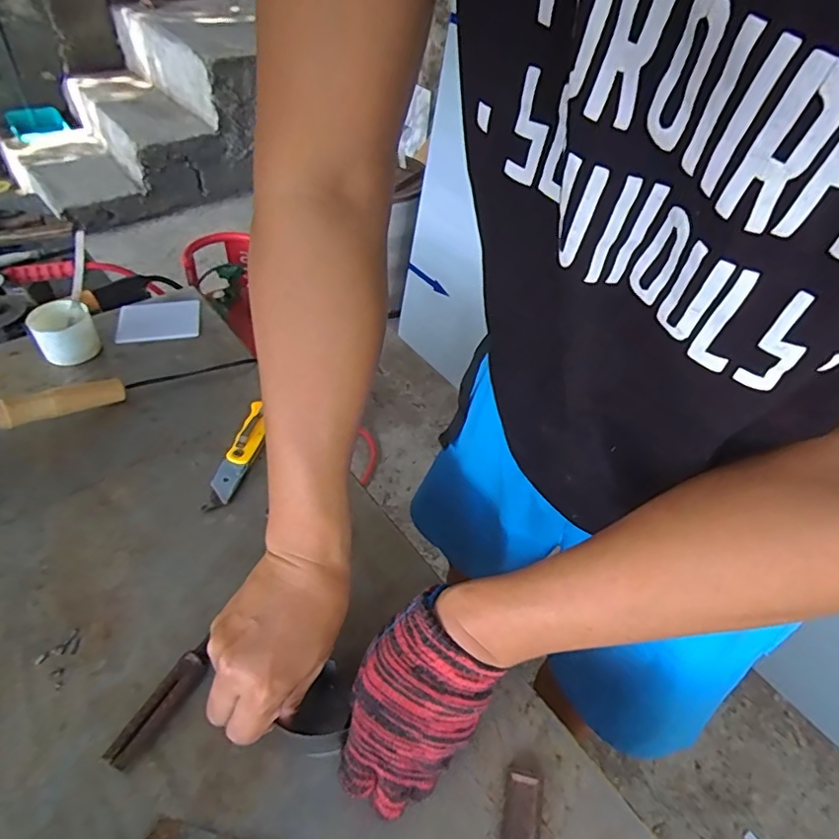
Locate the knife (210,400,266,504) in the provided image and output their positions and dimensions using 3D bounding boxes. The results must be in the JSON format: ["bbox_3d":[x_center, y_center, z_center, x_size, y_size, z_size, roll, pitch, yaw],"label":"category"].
[{"bbox_3d":[-0.188,0.032,0.584,0.027,0.016,0.124,10,46,5],"label":"knife"}]

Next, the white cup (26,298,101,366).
[{"bbox_3d":[-0.431,-0.104,0.670,0.064,0.055,0.064,2,46,-3],"label":"white cup"}]

